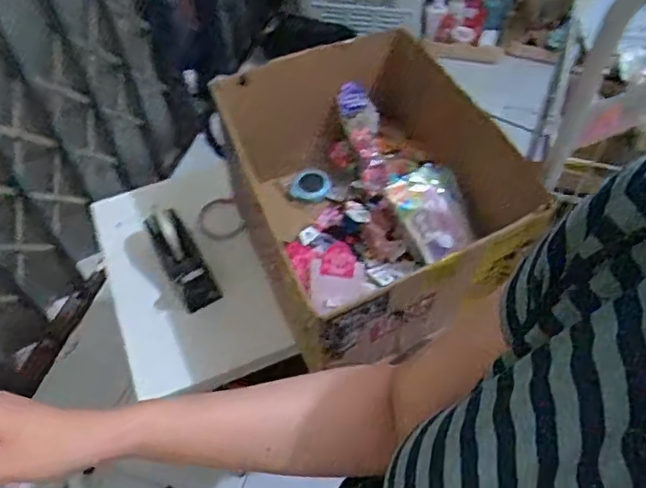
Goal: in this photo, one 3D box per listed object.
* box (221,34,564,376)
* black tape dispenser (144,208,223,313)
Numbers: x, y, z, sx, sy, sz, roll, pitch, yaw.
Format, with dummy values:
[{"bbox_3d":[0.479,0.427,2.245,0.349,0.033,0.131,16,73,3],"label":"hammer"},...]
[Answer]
[{"bbox_3d":[0.073,-0.085,0.873,0.340,0.234,0.456,-17,56,-10],"label":"box"},{"bbox_3d":[-0.216,0.014,0.911,0.065,0.058,0.166,-29,80,-17],"label":"black tape dispenser"}]

